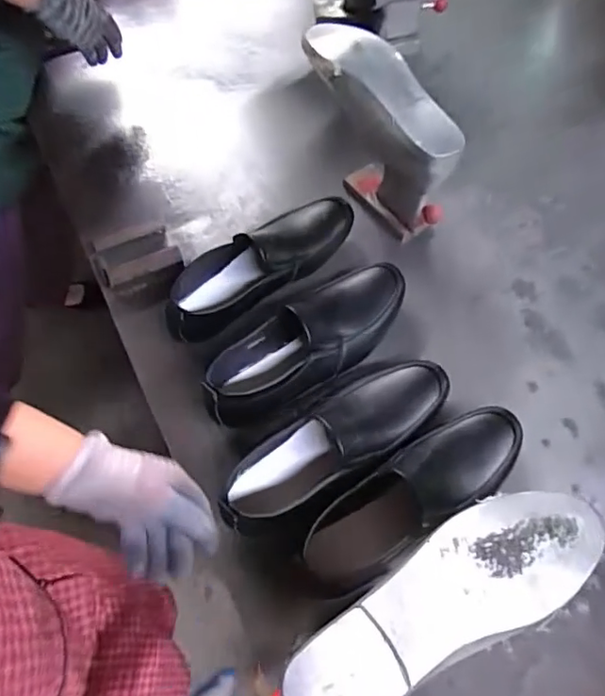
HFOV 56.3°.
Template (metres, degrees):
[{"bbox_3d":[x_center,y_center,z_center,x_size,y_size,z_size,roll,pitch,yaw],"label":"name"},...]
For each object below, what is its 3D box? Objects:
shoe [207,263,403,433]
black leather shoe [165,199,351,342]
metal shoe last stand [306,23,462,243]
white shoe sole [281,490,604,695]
[{"bbox_3d":[0.014,-0.014,0.702,0.299,0.080,0.104,-35,68,-20],"label":"shoe"},{"bbox_3d":[-0.052,-0.120,0.758,0.298,0.076,0.091,-33,67,-19],"label":"black leather shoe"},{"bbox_3d":[0.098,-0.300,0.812,0.102,0.180,0.275,-24,64,-15],"label":"metal shoe last stand"},{"bbox_3d":[0.115,0.196,0.444,0.284,0.027,0.089,-23,64,-15],"label":"white shoe sole"}]

